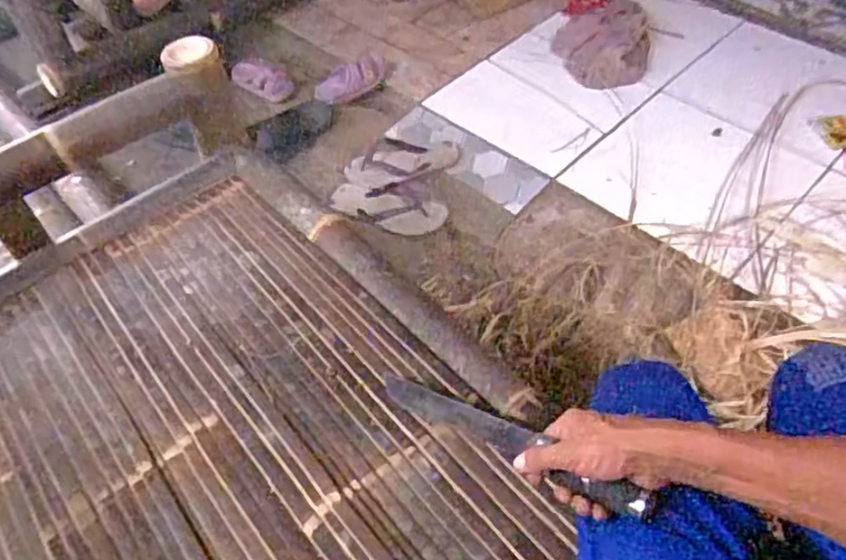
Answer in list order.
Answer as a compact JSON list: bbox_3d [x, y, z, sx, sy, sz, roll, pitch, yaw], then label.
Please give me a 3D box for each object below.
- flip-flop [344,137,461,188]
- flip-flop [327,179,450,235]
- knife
[{"bbox_3d":[-0.043,-0.267,1.460,0.251,0.045,0.106,-12,51,-6],"label":"flip-flop"},{"bbox_3d":[-0.074,-0.157,1.420,0.250,0.033,0.113,16,53,16],"label":"flip-flop"},{"bbox_3d":[0.077,0.156,0.666,0.334,0.036,0.030,17,49,43],"label":"knife"}]

